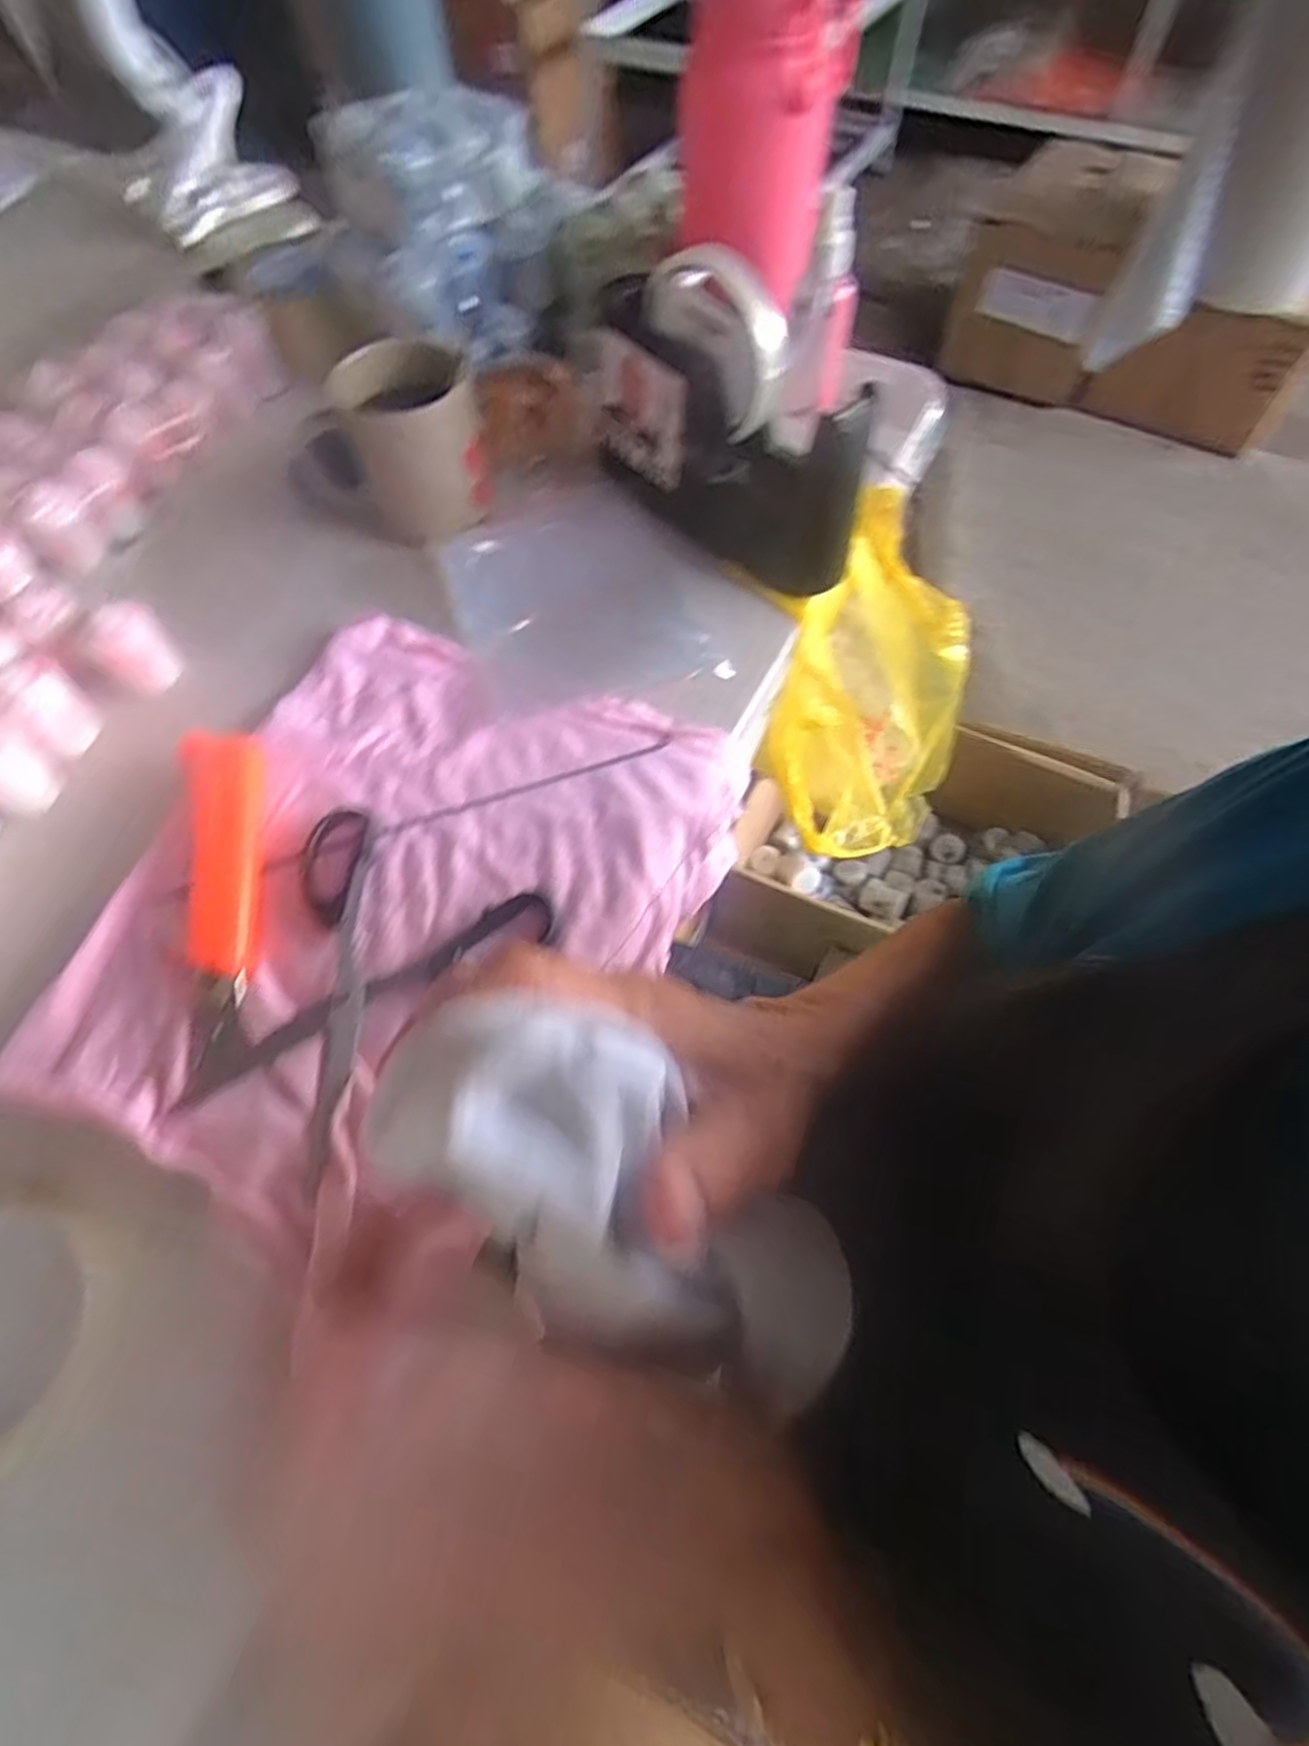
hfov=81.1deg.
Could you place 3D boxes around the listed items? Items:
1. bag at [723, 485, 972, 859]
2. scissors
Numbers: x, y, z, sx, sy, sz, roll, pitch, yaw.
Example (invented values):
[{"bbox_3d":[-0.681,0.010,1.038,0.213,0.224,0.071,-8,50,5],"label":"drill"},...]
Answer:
[{"bbox_3d":[0.121,-0.106,0.484,0.148,0.169,0.143,-29,64,-14],"label":"bag"},{"bbox_3d":[-0.133,0.051,0.331,0.116,0.010,0.149,22,63,13],"label":"scissors"}]

